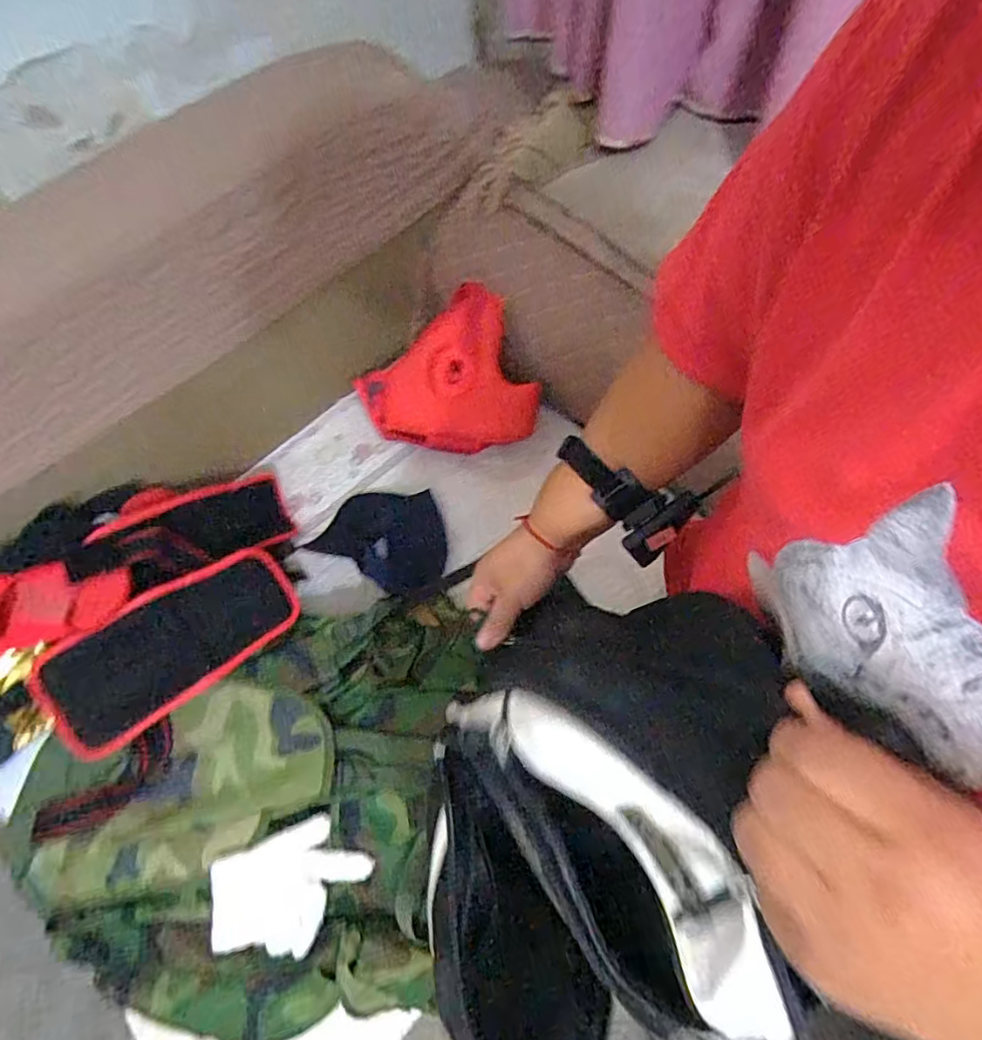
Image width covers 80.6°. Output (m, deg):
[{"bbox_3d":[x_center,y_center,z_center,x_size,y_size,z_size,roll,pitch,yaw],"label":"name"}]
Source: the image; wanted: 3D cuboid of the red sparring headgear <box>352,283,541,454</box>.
[{"bbox_3d":[-0.076,-0.220,0.961,0.270,0.140,0.233,-23,65,-8],"label":"red sparring headgear"}]

